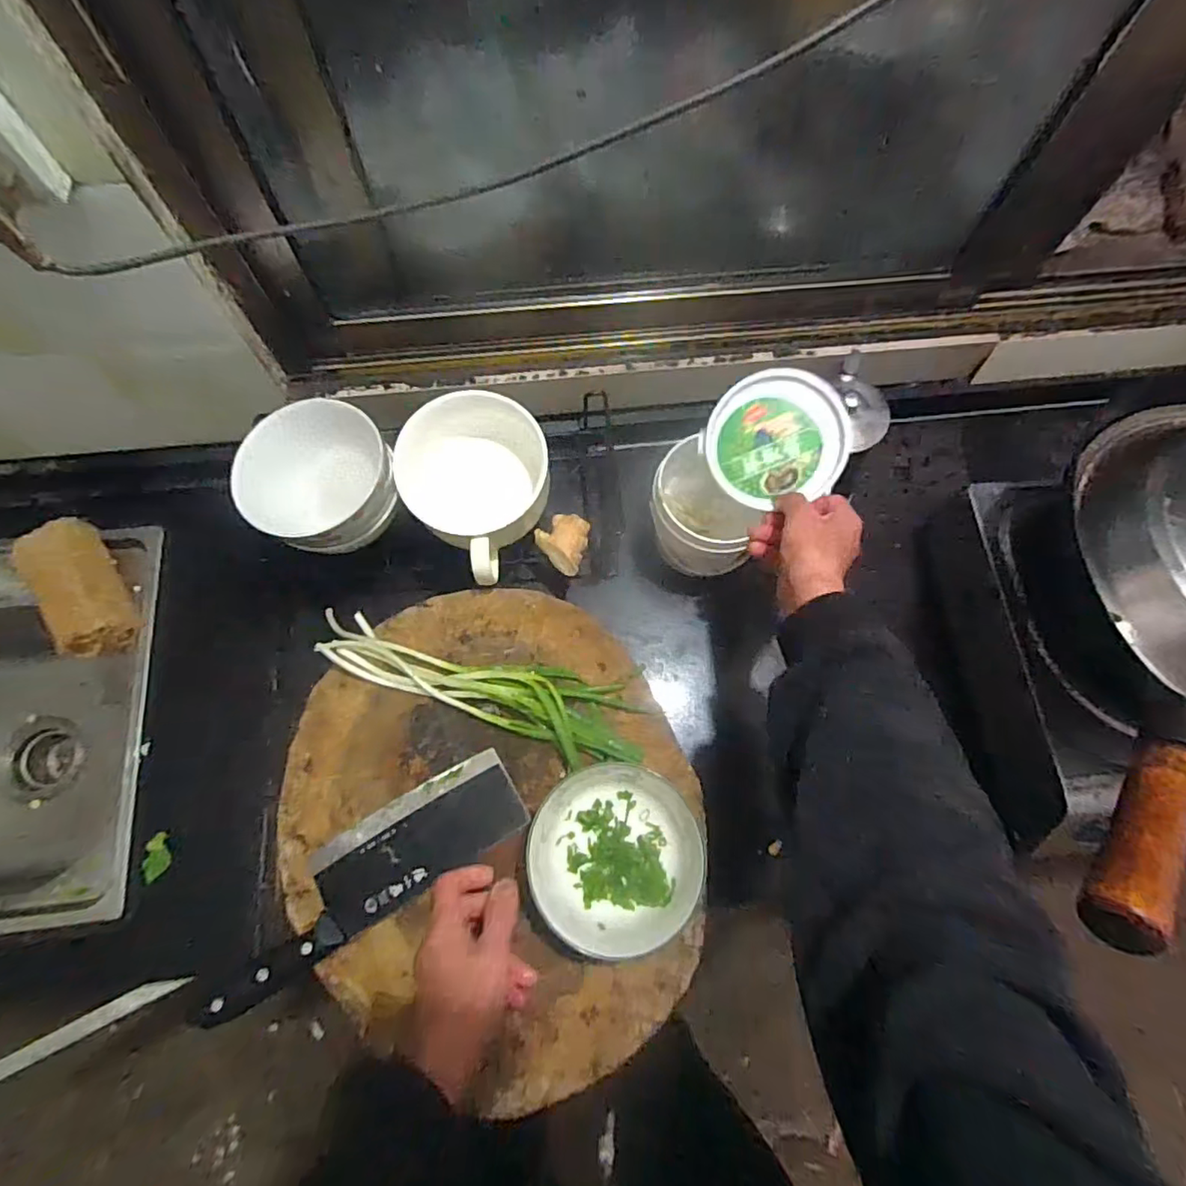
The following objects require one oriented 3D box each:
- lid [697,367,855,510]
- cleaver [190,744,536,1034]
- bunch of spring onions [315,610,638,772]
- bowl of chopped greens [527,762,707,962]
[{"bbox_3d":[0.167,-0.143,0.543,0.125,0.010,0.116,1,98,5],"label":"lid"},{"bbox_3d":[-0.195,0.240,0.507,0.281,0.025,0.075,-30,74,-11],"label":"cleaver"},{"bbox_3d":[-0.108,0.091,0.562,0.311,0.022,0.092,11,71,3],"label":"bunch of spring onions"},{"bbox_3d":[0.023,0.220,0.494,0.143,0.067,0.141,0,71,-1],"label":"bowl of chopped greens"}]

